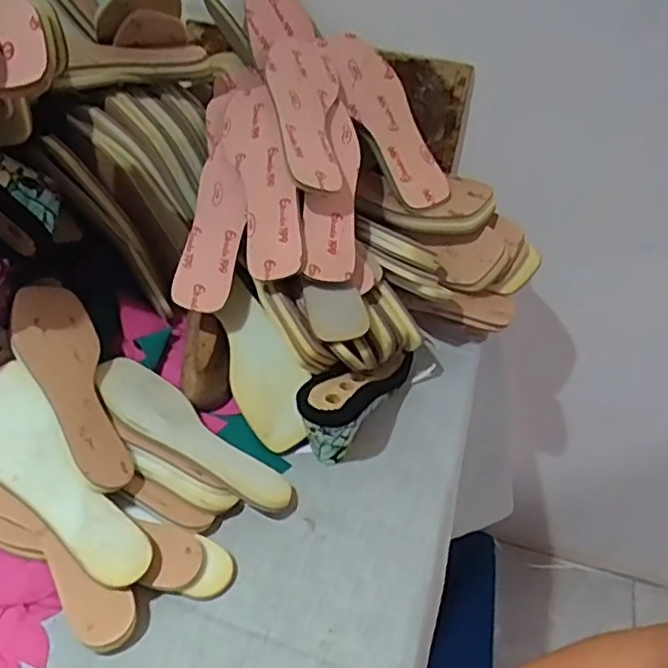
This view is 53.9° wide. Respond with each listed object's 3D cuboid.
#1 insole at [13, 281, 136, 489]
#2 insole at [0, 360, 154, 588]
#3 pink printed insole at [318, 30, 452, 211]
[{"bbox_3d":[-0.249,0.042,0.640,0.086,0.012,0.233,-9,58,-53],"label":"insole"},{"bbox_3d":[-0.251,0.123,0.580,0.068,0.023,0.237,-36,73,-31],"label":"insole"},{"bbox_3d":[0.059,-0.251,0.756,0.069,0.032,0.227,-30,91,-27],"label":"pink printed insole"}]

